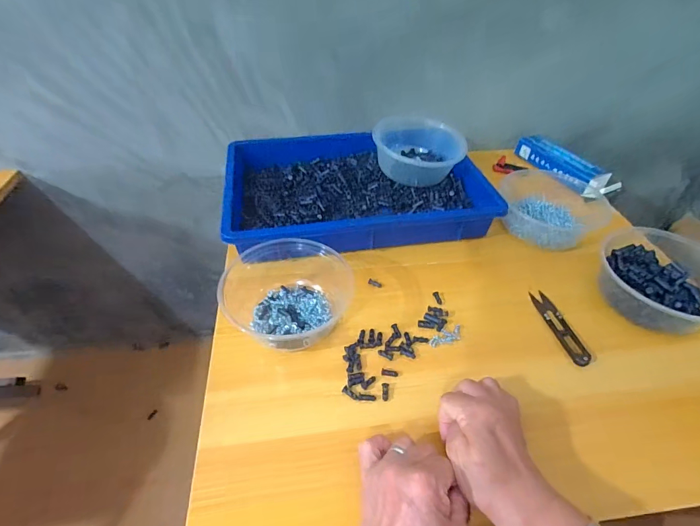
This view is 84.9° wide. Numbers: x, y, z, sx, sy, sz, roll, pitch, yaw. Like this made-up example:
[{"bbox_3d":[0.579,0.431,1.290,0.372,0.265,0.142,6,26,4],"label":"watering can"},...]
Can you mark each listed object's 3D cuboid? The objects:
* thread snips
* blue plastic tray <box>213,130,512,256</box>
[{"bbox_3d":[0.236,0.070,0.430,0.022,0.012,0.101,-4,45,-7],"label":"thread snips"},{"bbox_3d":[0.001,-0.120,0.578,0.362,0.052,0.265,-8,46,-11],"label":"blue plastic tray"}]

